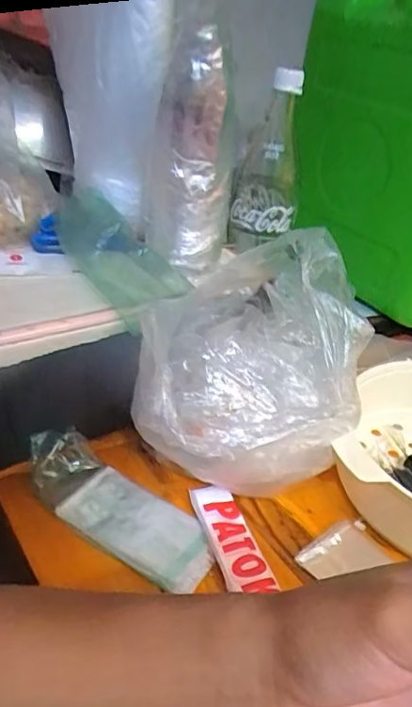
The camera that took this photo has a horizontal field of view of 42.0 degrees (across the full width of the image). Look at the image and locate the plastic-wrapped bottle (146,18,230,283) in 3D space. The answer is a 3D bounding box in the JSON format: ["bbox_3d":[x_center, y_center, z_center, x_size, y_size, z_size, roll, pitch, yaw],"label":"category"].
[{"bbox_3d":[-0.013,-0.170,0.473,0.070,0.200,0.074,6,33,-3],"label":"plastic-wrapped bottle"}]

